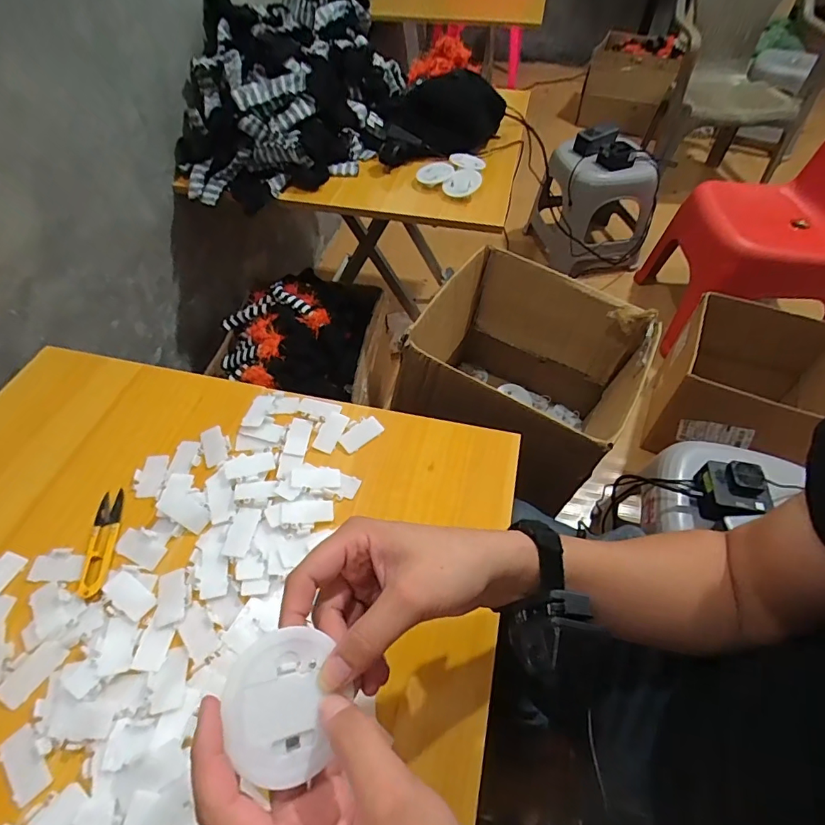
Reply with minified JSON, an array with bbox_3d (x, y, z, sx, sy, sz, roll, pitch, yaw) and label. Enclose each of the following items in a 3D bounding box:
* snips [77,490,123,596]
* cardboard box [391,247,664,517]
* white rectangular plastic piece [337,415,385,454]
[{"bbox_3d":[-0.285,0.117,0.437,0.023,0.008,0.103,-10,52,-8],"label":"snips"},{"bbox_3d":[0.164,-0.038,0.715,0.278,0.256,0.307,24,55,18],"label":"cardboard box"},{"bbox_3d":[-0.055,0.023,0.510,0.048,0.006,0.026,-38,60,-26],"label":"white rectangular plastic piece"}]

